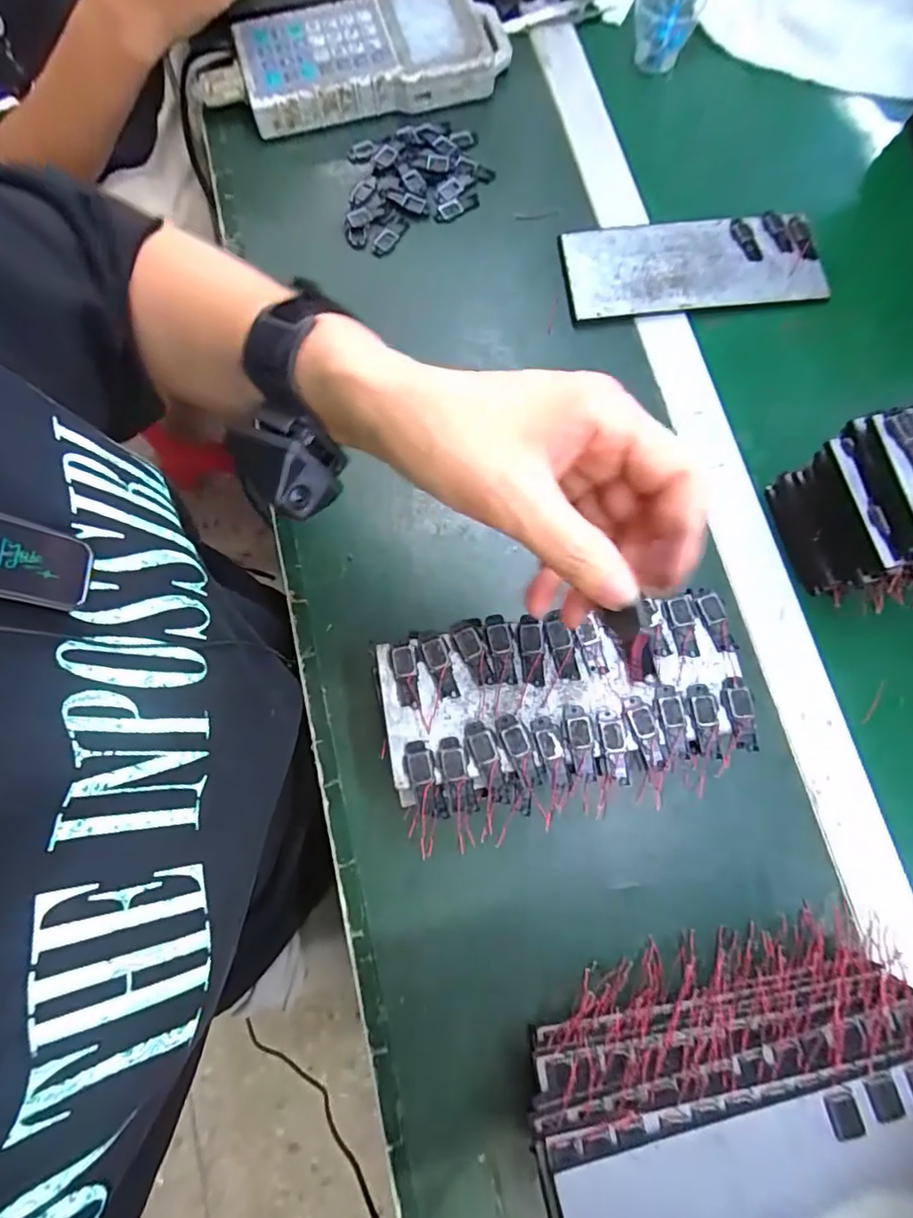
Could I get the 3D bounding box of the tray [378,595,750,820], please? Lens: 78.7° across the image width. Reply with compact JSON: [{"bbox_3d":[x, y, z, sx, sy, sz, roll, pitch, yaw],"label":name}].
[{"bbox_3d":[0.059,0.052,0.311,0.195,0.015,0.098,-9,77,-2],"label":"tray"}]

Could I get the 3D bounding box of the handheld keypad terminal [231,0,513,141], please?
[{"bbox_3d":[-0.069,-0.471,0.470,0.219,0.034,0.105,-15,77,-3],"label":"handheld keypad terminal"}]

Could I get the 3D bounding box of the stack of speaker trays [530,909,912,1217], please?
[{"bbox_3d":[0.137,0.246,0.276,0.195,0.082,0.116,-13,77,-3],"label":"stack of speaker trays"}]

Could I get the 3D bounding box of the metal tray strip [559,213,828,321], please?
[{"bbox_3d":[0.185,-0.270,0.436,0.195,0.013,0.079,-8,77,-2],"label":"metal tray strip"}]

